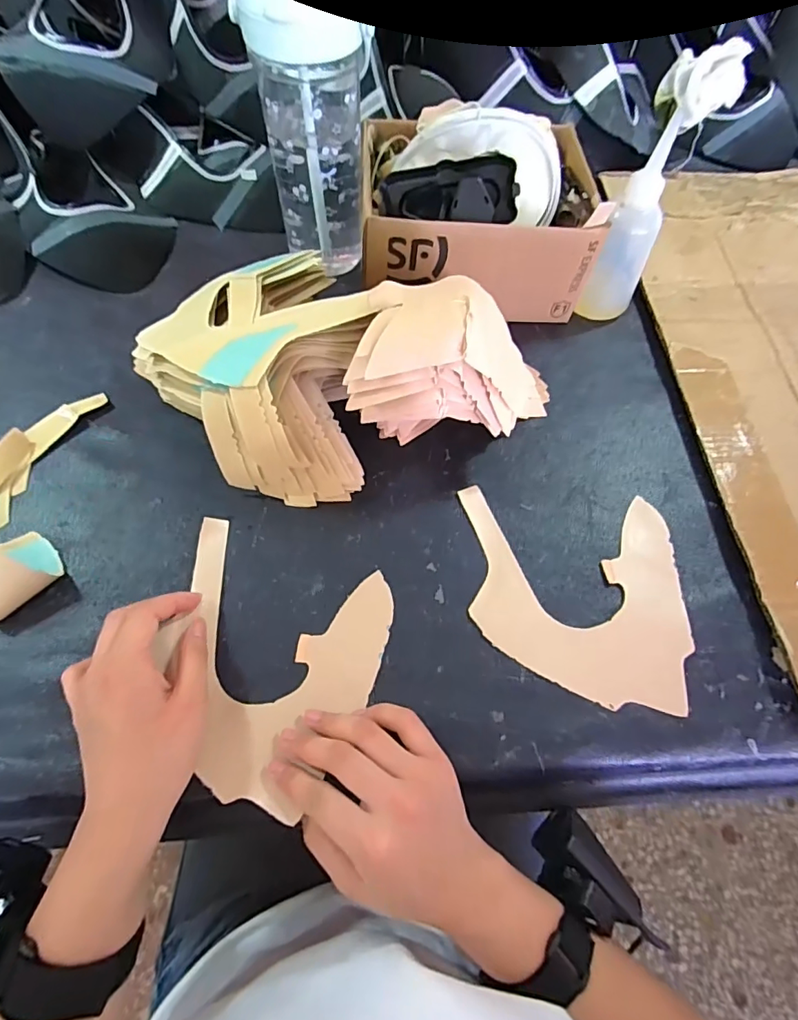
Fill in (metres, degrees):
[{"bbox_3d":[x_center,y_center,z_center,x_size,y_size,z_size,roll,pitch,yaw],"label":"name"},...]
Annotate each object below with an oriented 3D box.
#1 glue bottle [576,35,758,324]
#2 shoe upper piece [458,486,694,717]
[{"bbox_3d":[0.209,-0.258,0.413,0.052,0.189,0.051,26,64,10],"label":"glue bottle"},{"bbox_3d":[0.130,0.060,0.362,0.159,0.004,0.158,0,62,-3],"label":"shoe upper piece"}]

